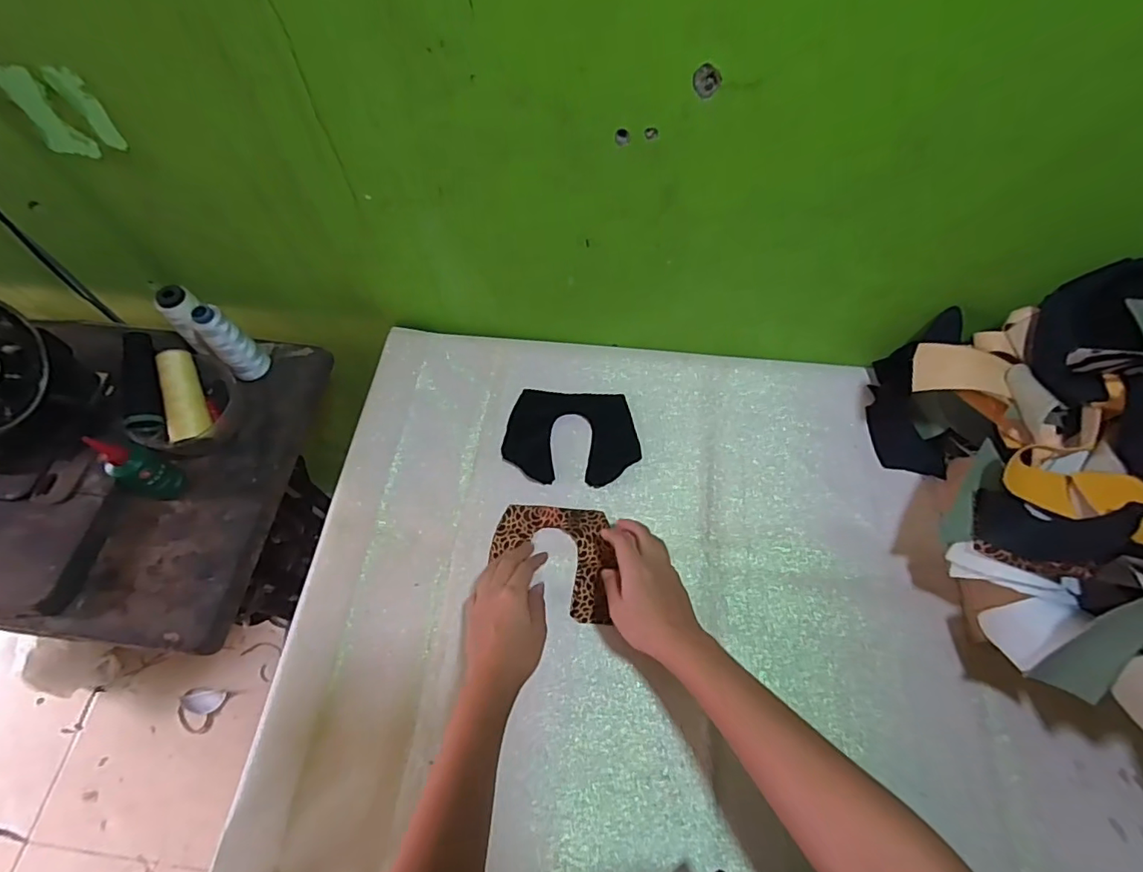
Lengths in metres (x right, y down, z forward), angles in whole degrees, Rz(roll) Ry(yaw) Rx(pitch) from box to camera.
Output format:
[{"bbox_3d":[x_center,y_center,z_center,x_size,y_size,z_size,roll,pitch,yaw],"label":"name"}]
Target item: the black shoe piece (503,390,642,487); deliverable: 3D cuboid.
[{"bbox_3d":[0.001,0.000,0.645,0.156,0.004,0.122,3,62,2],"label":"black shoe piece"}]

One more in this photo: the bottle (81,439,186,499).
[{"bbox_3d":[-0.480,0.034,0.587,0.053,0.097,0.045,21,66,11],"label":"bottle"}]

